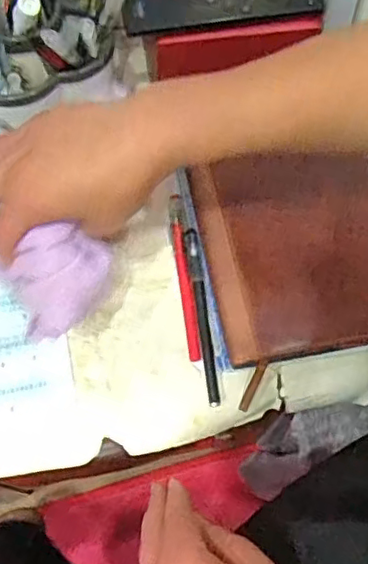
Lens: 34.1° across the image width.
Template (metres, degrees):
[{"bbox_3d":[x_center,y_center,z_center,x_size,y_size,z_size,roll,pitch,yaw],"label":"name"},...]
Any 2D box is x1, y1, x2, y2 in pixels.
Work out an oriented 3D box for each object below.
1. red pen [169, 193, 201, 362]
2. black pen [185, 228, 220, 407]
[{"bbox_3d":[-0.001,-0.007,0.484,0.010,0.010,0.142,-5,68,-5],"label":"red pen"},{"bbox_3d":[0.015,0.025,0.465,0.010,0.014,0.139,-7,69,-6],"label":"black pen"}]

